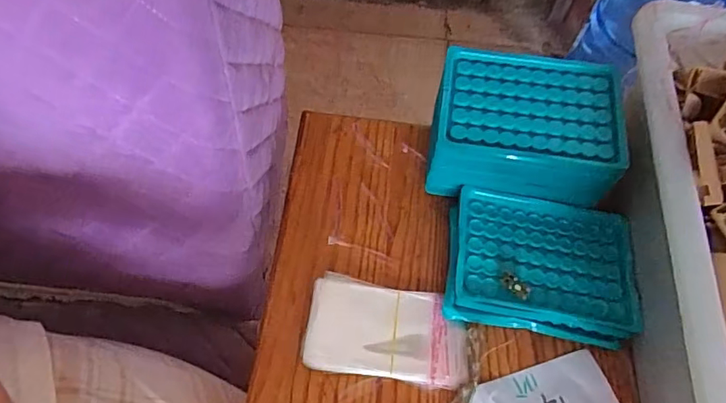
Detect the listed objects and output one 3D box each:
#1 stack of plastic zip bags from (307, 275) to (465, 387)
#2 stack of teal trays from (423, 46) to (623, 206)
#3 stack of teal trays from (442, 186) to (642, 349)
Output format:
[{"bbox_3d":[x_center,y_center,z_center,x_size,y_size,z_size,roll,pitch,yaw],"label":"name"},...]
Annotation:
[{"bbox_3d":[0.017,0.090,0.368,0.110,0.006,0.065,9,60,1],"label":"stack of plastic zip bags"},{"bbox_3d":[0.121,-0.052,0.417,0.133,0.084,0.097,9,60,1],"label":"stack of teal trays"},{"bbox_3d":[0.131,0.047,0.392,0.135,0.027,0.099,9,60,1],"label":"stack of teal trays"}]

